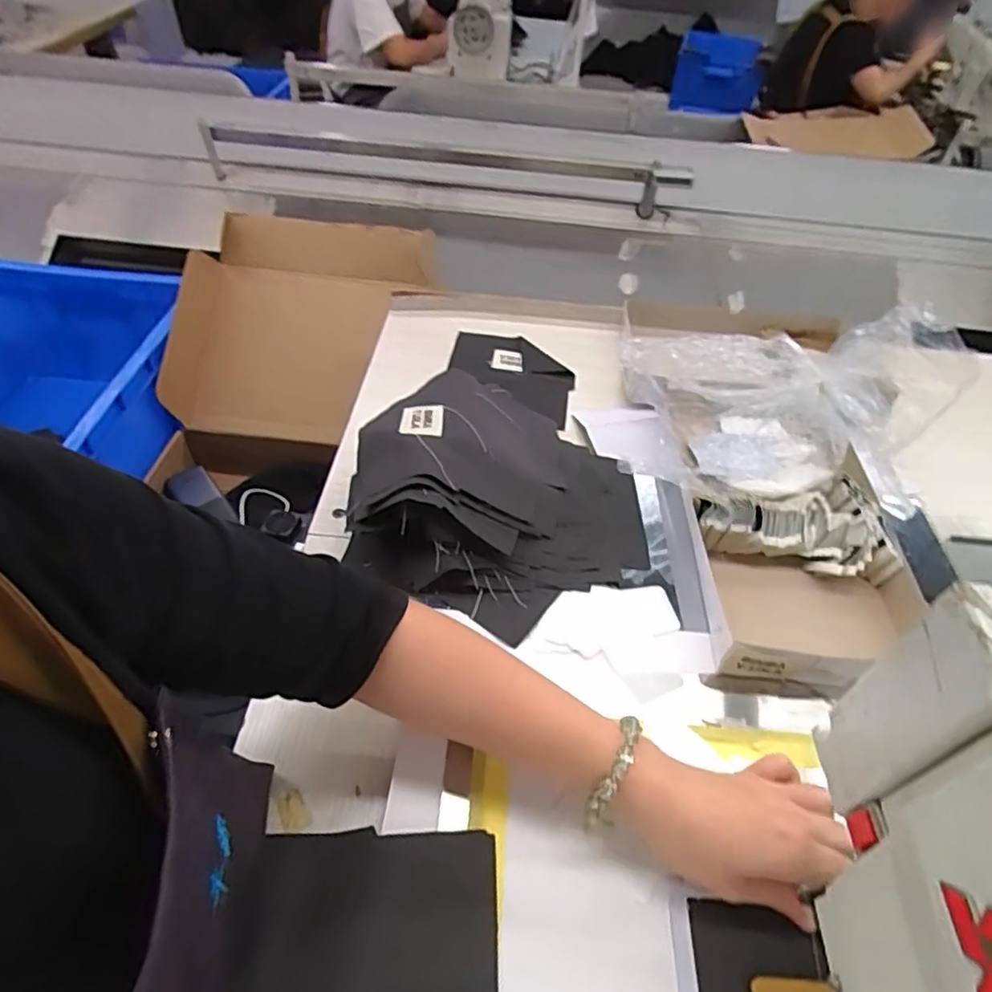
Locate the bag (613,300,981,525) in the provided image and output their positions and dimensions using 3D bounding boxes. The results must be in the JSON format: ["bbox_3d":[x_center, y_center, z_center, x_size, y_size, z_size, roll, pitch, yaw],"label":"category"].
[{"bbox_3d":[0.263,-0.097,0.603,0.263,0.135,0.202,-5,49,-9],"label":"bag"}]

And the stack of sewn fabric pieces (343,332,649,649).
[{"bbox_3d":[0.033,-0.071,0.595,0.256,0.075,0.407,15,49,9],"label":"stack of sewn fabric pieces"}]

